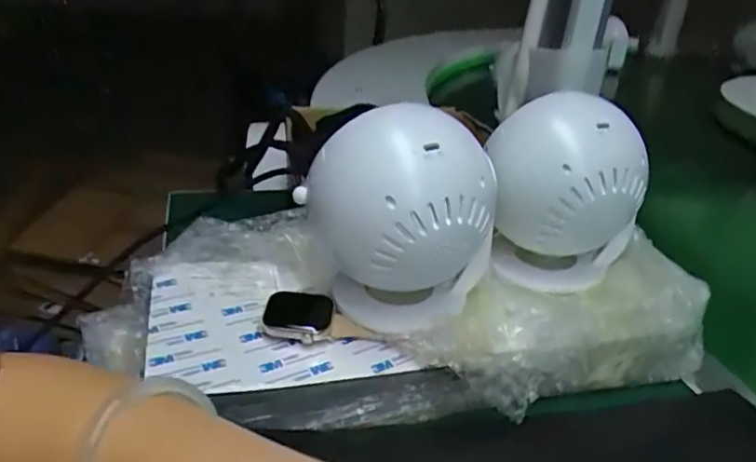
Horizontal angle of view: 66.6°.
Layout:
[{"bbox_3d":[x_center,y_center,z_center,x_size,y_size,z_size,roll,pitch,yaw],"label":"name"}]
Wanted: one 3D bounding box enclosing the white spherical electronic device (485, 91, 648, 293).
[{"bbox_3d":[0.117,-0.021,0.377,0.100,0.127,0.078,16,29,19],"label":"white spherical electronic device"}]

